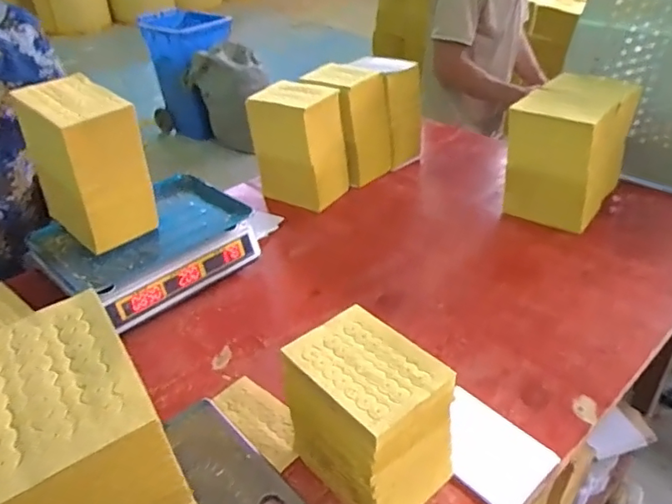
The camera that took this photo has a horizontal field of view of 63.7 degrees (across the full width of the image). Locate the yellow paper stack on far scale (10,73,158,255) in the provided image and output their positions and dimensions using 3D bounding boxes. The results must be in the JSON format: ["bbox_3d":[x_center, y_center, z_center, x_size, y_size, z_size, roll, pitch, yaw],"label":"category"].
[{"bbox_3d":[-0.401,-0.144,0.884,0.163,0.230,0.131,29,45,35],"label":"yellow paper stack on far scale"}]

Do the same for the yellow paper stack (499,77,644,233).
[{"bbox_3d":[0.475,-0.204,1.102,0.179,0.235,0.237,27,45,34],"label":"yellow paper stack"}]

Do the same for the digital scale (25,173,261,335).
[{"bbox_3d":[-0.329,-0.003,0.964,0.233,0.106,0.336,28,45,35],"label":"digital scale"}]

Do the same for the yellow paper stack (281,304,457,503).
[{"bbox_3d":[0.035,0.189,0.626,0.122,0.161,0.174,-28,43,-32],"label":"yellow paper stack"}]

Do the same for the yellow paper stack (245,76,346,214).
[{"bbox_3d":[-0.078,-0.227,1.169,0.177,0.224,0.123,19,40,26],"label":"yellow paper stack"}]

